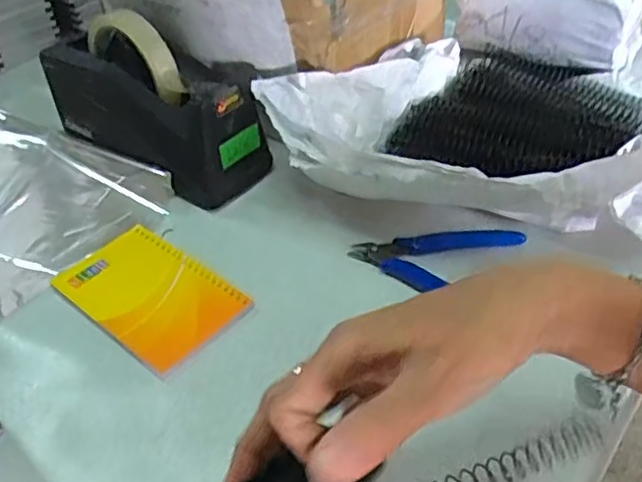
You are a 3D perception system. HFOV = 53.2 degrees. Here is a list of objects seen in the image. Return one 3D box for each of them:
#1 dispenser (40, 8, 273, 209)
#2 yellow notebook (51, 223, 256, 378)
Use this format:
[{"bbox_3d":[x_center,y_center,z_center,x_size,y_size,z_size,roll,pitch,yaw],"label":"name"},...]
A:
[{"bbox_3d":[-0.132,-0.128,0.551,0.217,0.110,0.101,26,50,29],"label":"dispenser"},{"bbox_3d":[-0.118,0.036,0.446,0.129,0.005,0.077,30,52,31],"label":"yellow notebook"}]

